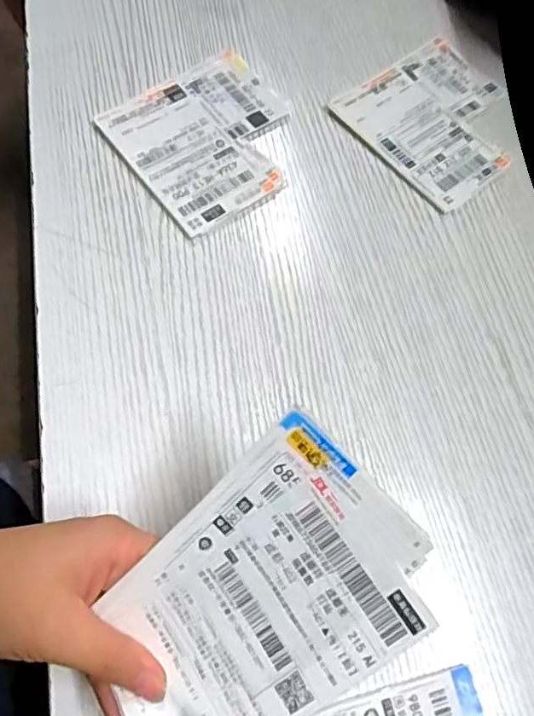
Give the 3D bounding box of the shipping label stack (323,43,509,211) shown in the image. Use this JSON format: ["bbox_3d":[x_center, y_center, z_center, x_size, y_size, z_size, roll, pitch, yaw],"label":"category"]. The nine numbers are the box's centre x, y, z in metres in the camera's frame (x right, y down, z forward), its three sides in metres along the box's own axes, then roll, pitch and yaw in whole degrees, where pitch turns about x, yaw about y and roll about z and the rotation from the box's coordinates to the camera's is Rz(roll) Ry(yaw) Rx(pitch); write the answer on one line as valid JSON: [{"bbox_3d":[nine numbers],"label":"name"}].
[{"bbox_3d":[0.140,-0.190,0.457,0.131,0.005,0.131,-36,73,-17],"label":"shipping label stack"}]

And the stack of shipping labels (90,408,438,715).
[{"bbox_3d":[-0.005,0.103,0.235,0.139,0.012,0.094,-44,78,4],"label":"stack of shipping labels"}]

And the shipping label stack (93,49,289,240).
[{"bbox_3d":[-0.040,-0.166,0.434,0.132,0.009,0.133,-35,73,-17],"label":"shipping label stack"}]

